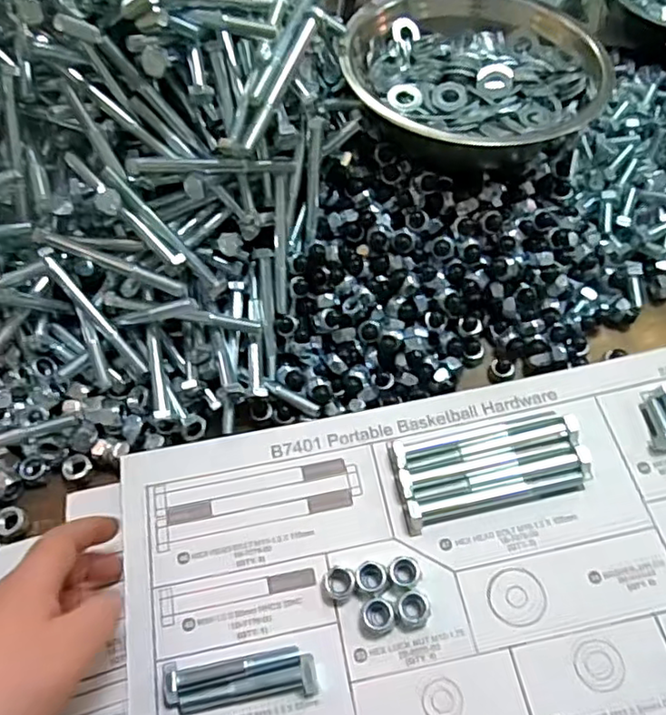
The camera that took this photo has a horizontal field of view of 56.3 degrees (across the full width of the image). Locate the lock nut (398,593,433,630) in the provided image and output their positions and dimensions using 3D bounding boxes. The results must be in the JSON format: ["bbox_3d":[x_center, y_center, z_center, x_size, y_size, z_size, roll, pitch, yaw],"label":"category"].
[{"bbox_3d":[0.045,0.138,0.341,0.018,0.009,0.018,-1,61,2],"label":"lock nut"}]

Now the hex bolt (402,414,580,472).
[{"bbox_3d":[0.098,0.053,0.381,0.106,0.015,0.012,-10,61,-2],"label":"hex bolt"}]

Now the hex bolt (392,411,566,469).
[{"bbox_3d":[0.088,0.048,0.388,0.105,0.012,0.017,-13,61,-4],"label":"hex bolt"}]

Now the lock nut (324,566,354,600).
[{"bbox_3d":[0.004,0.126,0.351,0.016,0.009,0.016,-1,61,2],"label":"lock nut"}]

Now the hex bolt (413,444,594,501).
[{"bbox_3d":[0.103,0.073,0.371,0.107,0.012,0.017,-12,61,-4],"label":"hex bolt"}]

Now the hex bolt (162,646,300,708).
[{"bbox_3d":[-0.055,0.163,0.327,0.073,0.015,0.019,-14,61,-5],"label":"hex bolt"}]

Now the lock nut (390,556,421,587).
[{"bbox_3d":[0.041,0.121,0.352,0.017,0.008,0.015,-14,61,-5],"label":"lock nut"}]

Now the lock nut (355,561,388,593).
[{"bbox_3d":[0.022,0.124,0.350,0.016,0.010,0.016,-1,61,2],"label":"lock nut"}]

